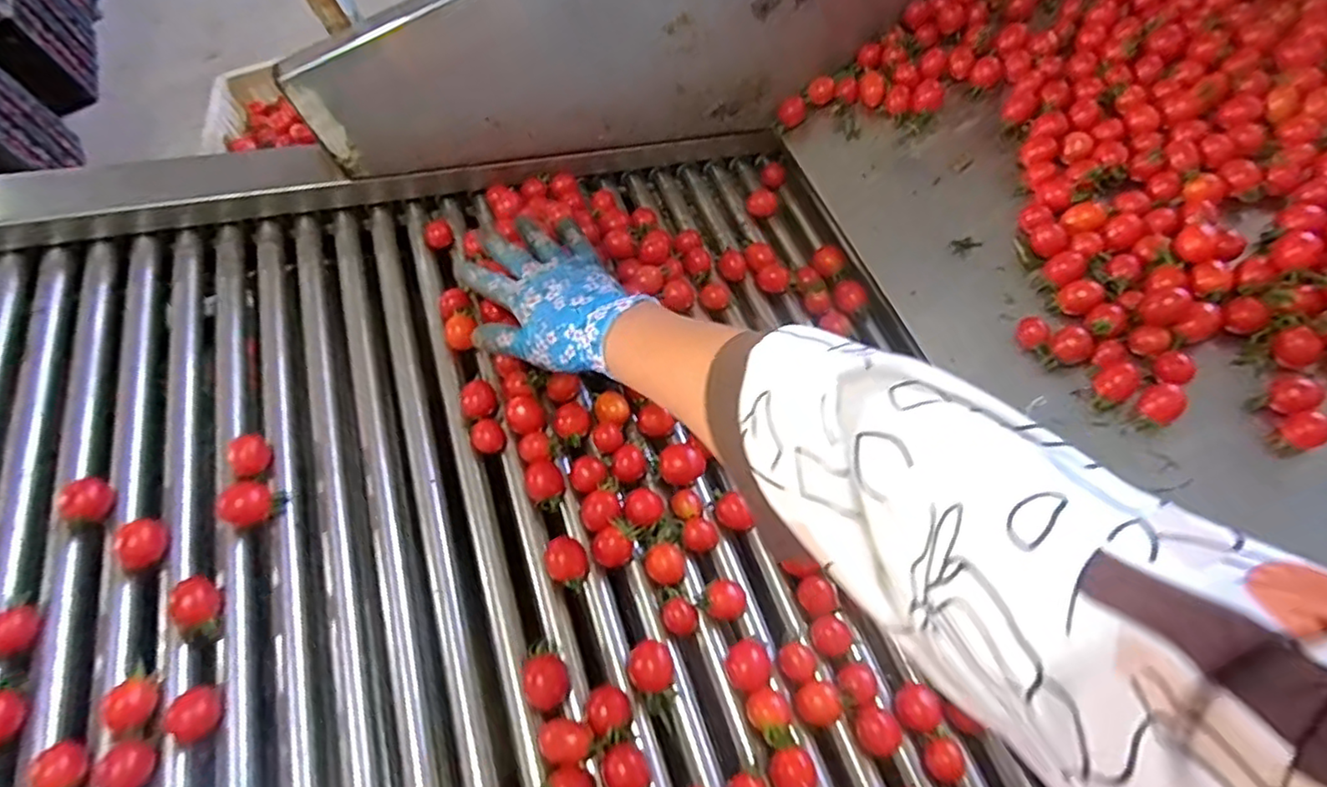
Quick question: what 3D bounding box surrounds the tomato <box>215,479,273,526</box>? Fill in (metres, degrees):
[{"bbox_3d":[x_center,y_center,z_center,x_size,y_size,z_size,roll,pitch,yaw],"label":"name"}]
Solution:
[{"bbox_3d":[-0.278,0.074,0.435,0.028,0.023,0.031,23,60,19],"label":"tomato"}]

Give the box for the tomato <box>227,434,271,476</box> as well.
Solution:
[{"bbox_3d":[-0.290,0.043,0.456,0.025,0.018,0.026,33,63,24],"label":"tomato"}]

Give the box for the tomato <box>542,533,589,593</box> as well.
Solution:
[{"bbox_3d":[-0.065,0.116,0.444,0.027,0.020,0.037,-30,58,-16],"label":"tomato"}]

